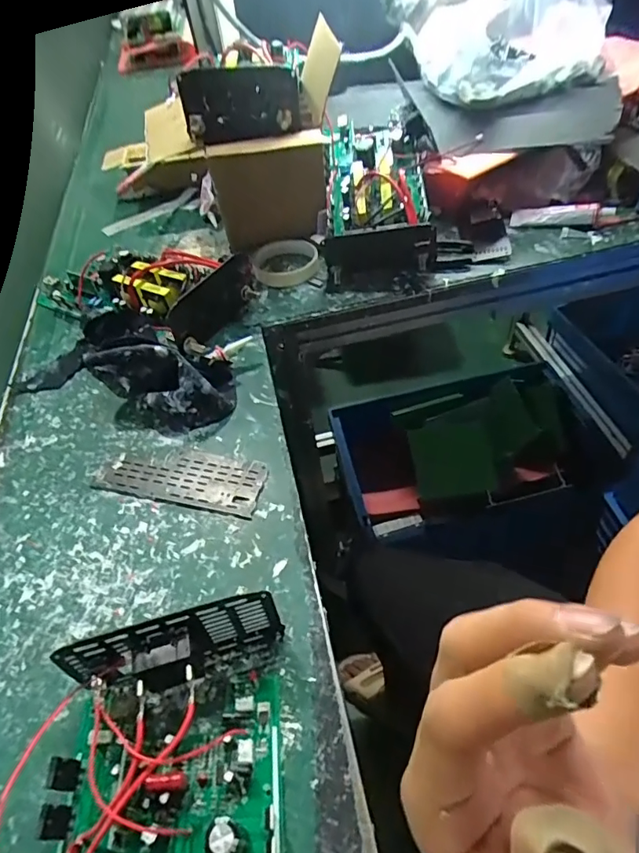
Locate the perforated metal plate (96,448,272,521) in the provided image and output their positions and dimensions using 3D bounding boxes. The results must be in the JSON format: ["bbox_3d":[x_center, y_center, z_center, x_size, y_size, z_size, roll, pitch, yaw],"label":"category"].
[{"bbox_3d":[-0.125,0.044,0.447,0.151,0.004,0.057,8,51,13],"label":"perforated metal plate"}]

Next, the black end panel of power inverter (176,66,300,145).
[{"bbox_3d":[-0.089,-0.364,0.560,0.128,0.072,0.021,1,50,7],"label":"black end panel of power inverter"}]

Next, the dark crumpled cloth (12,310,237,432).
[{"bbox_3d":[-0.199,-0.079,0.519,0.244,0.064,0.130,13,52,17],"label":"dark crumpled cloth"}]

